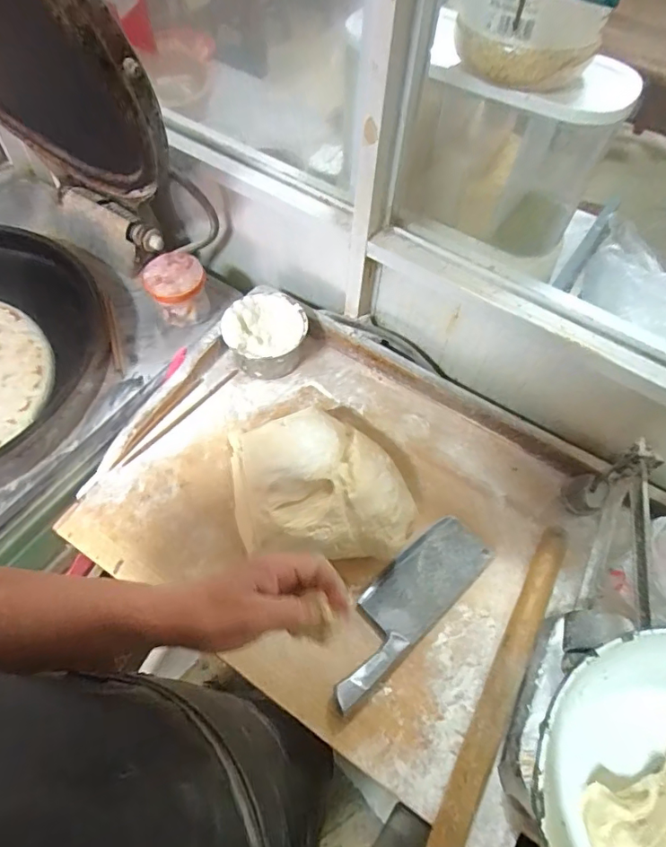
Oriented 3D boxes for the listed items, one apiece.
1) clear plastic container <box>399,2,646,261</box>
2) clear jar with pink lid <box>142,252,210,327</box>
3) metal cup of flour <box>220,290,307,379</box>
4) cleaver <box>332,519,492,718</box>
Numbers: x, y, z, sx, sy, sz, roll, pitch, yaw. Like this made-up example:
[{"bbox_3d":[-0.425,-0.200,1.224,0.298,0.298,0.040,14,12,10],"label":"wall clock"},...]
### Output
[{"bbox_3d":[0.242,-0.391,0.707,0.254,0.218,0.131,11,59,4],"label":"clear plastic container"},{"bbox_3d":[-0.266,-0.225,0.879,0.094,0.103,0.098,1,59,-2],"label":"clear jar with pink lid"},{"bbox_3d":[-0.108,-0.141,0.825,0.127,0.078,0.120,1,59,-2],"label":"metal cup of flour"},{"bbox_3d":[0.093,0.230,0.660,0.278,0.020,0.090,-36,67,-22],"label":"cleaver"}]

